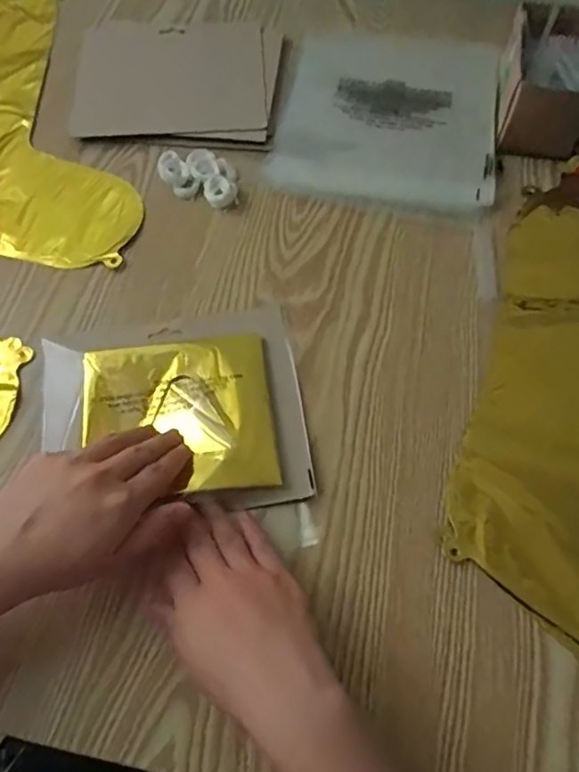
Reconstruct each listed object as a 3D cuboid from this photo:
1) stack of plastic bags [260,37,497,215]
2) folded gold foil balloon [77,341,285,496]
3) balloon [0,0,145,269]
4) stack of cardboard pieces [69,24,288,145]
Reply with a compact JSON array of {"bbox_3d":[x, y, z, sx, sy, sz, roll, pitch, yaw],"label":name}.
[{"bbox_3d":[0.100,-0.279,0.570,0.210,0.010,0.230,10,64,5],"label":"stack of plastic bags"},{"bbox_3d":[-0.084,0.021,0.418,0.139,0.018,0.124,-6,64,-2],"label":"folded gold foil balloon"},{"bbox_3d":[-0.269,-0.277,0.570,0.226,0.013,0.397,-6,64,-2],"label":"balloon"},{"bbox_3d":[-0.113,-0.319,0.583,0.209,0.013,0.179,4,64,2],"label":"stack of cardboard pieces"}]

